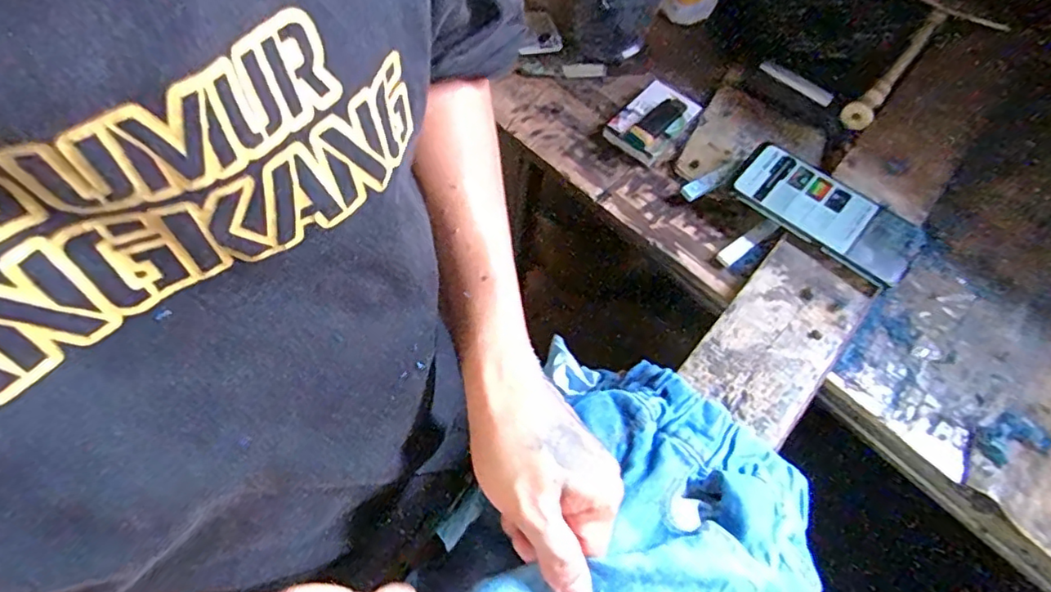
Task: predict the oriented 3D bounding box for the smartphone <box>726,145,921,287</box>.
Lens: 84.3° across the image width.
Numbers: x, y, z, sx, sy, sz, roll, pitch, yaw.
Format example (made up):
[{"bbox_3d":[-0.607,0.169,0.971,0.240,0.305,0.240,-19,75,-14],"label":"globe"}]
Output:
[{"bbox_3d":[0.272,-0.079,0.530,0.164,0.007,0.073,40,72,20],"label":"smartphone"}]

